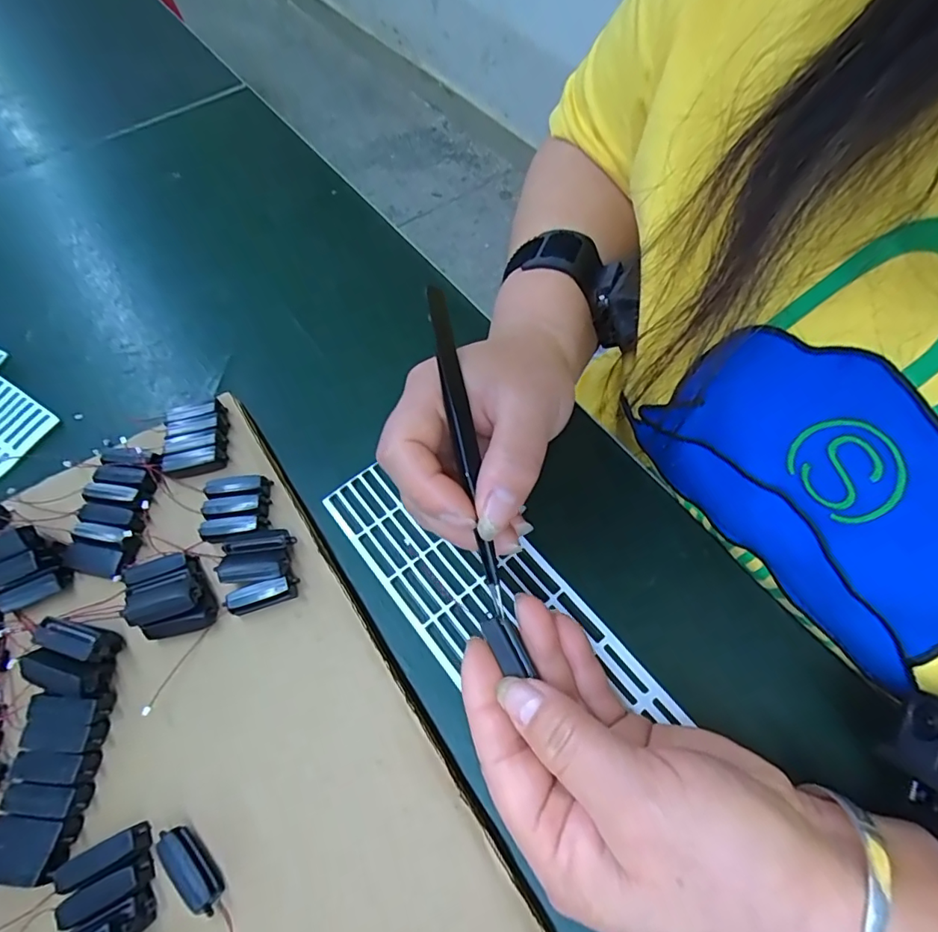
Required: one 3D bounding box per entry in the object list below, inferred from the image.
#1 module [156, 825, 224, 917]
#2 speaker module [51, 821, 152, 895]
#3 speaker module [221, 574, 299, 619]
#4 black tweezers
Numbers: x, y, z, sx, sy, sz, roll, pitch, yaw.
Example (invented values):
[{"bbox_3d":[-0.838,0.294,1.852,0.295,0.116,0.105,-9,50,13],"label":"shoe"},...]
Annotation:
[{"bbox_3d":[-0.097,0.140,0.184,0.031,0.008,0.011,41,70,21],"label":"module"},{"bbox_3d":[-0.129,0.138,0.185,0.029,0.009,0.010,-25,63,-12],"label":"speaker module"},{"bbox_3d":[-0.090,0.057,0.229,0.030,0.013,0.009,-18,62,-8],"label":"speaker module"},{"bbox_3d":[-0.001,-0.007,0.205,0.008,0.009,0.130,-11,85,-3],"label":"black tweezers"}]

